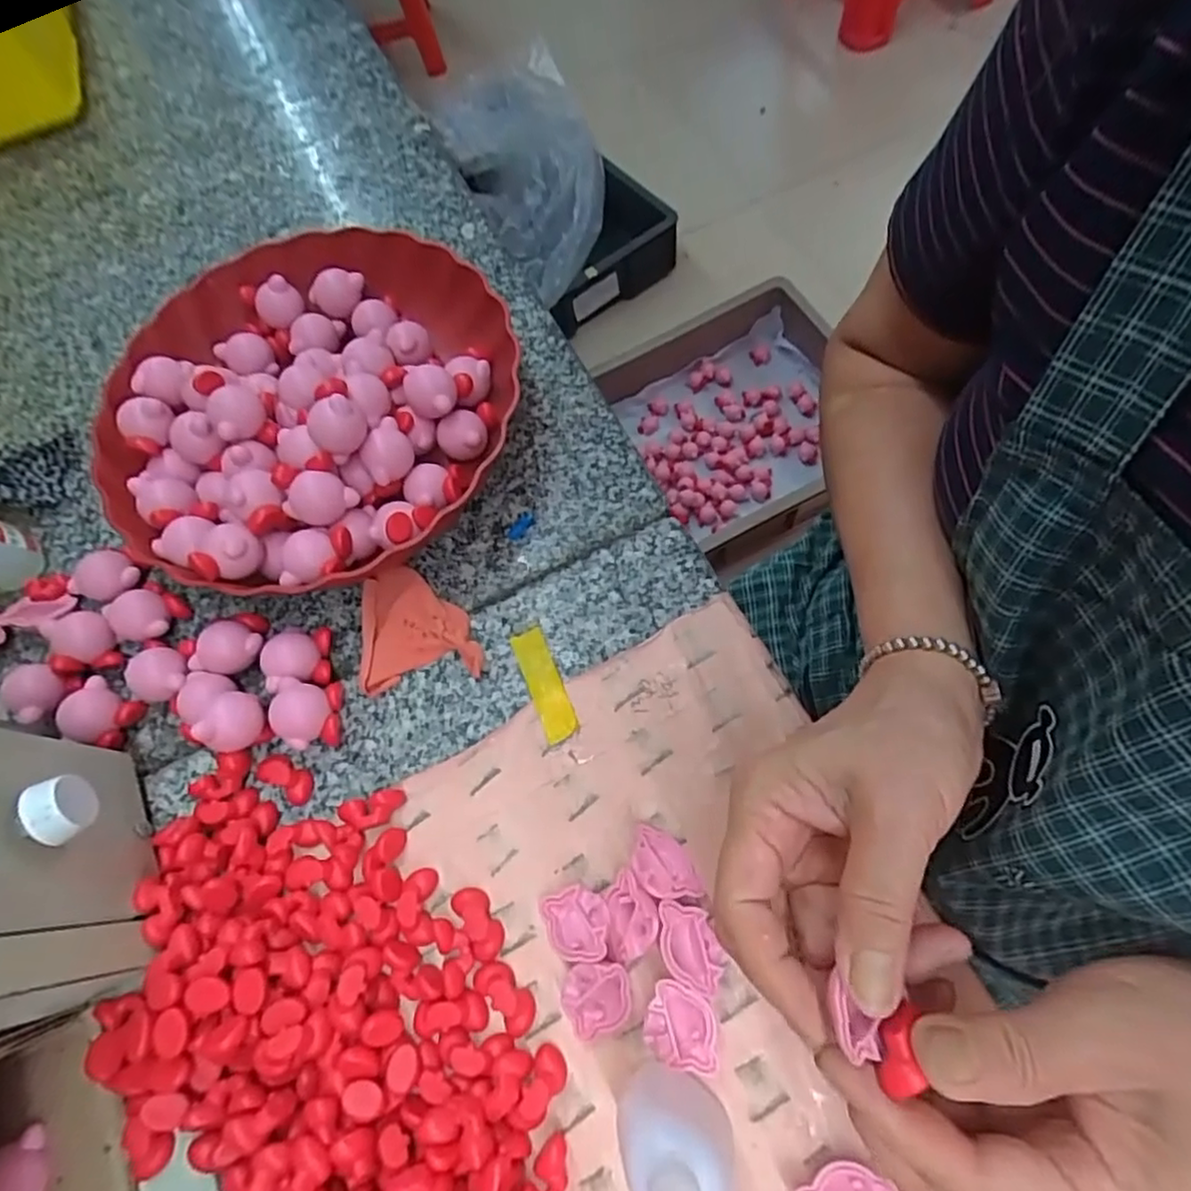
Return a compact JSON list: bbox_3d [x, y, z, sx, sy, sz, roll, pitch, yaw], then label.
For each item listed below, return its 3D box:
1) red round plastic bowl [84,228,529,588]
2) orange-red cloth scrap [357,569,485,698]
[{"bbox_3d":[-0.170,-0.113,0.398,0.236,0.059,0.245,-2,69,5],"label":"red round plastic bowl"},{"bbox_3d":[-0.097,0.014,0.360,0.064,0.015,0.069,-12,68,1],"label":"orange-red cloth scrap"}]

